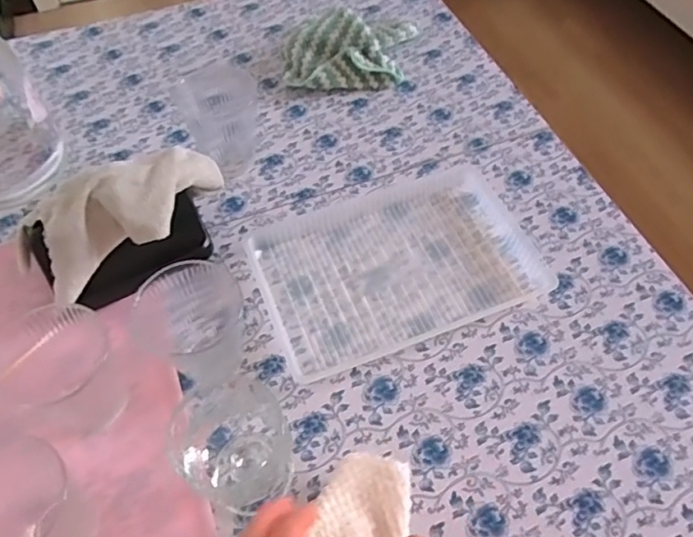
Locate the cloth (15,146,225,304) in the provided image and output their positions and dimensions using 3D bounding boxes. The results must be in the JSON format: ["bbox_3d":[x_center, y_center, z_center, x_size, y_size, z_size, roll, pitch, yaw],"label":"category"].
[{"bbox_3d":[-0.180,-0.050,0.460,0.174,0.073,0.091,-33,63,-20],"label":"cloth"}]

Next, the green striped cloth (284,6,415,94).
[{"bbox_3d":[0.009,-0.271,0.664,0.174,0.054,0.123,-10,57,-6],"label":"green striped cloth"}]

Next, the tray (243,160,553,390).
[{"bbox_3d":[0.043,-0.012,0.506,0.241,0.017,0.167,-19,59,-12],"label":"tray"}]

